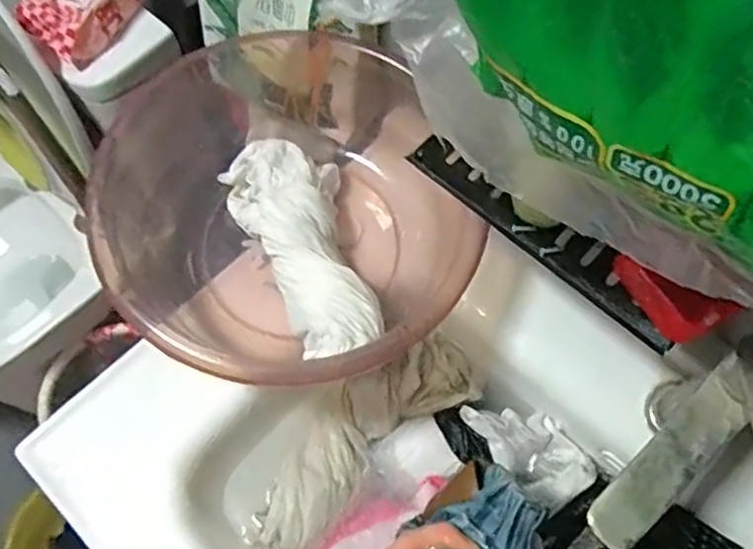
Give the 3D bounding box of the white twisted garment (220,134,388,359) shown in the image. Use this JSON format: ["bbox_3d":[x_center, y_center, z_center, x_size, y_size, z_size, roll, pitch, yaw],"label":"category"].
[{"bbox_3d":[-0.071,-0.032,0.626,0.111,0.069,0.251,-20,67,-8],"label":"white twisted garment"}]

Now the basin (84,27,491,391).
[{"bbox_3d":[-0.075,-0.056,0.621,0.324,0.124,0.353,-39,71,-16],"label":"basin"}]

